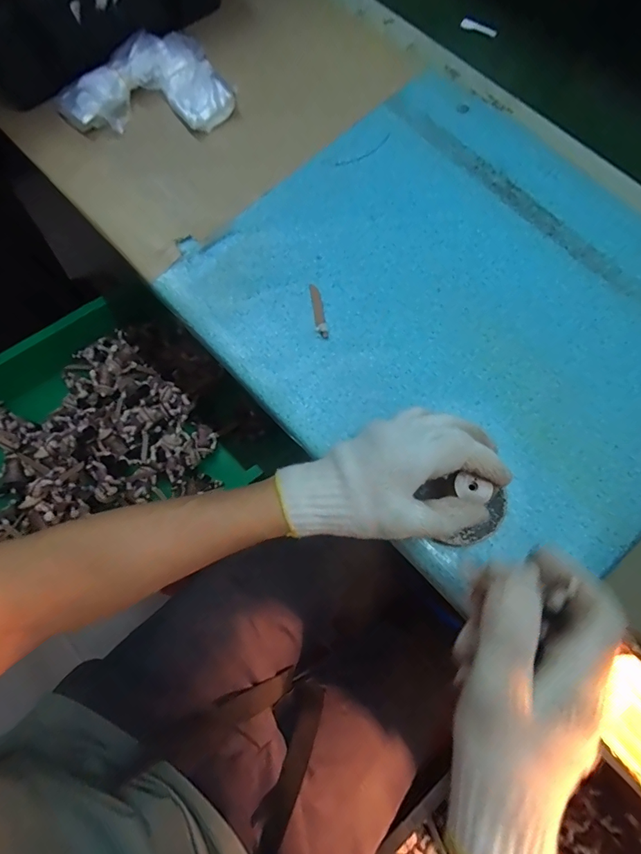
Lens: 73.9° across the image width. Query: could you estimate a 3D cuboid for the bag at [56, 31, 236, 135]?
[{"bbox_3d":[-0.197,-0.372,0.472,0.170,0.029,0.129,-27,77,-6],"label":"bag"}]

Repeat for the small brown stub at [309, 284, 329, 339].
[{"bbox_3d":[-0.002,-0.113,0.414,0.010,0.006,0.058,-10,76,-2],"label":"small brown stub"}]

